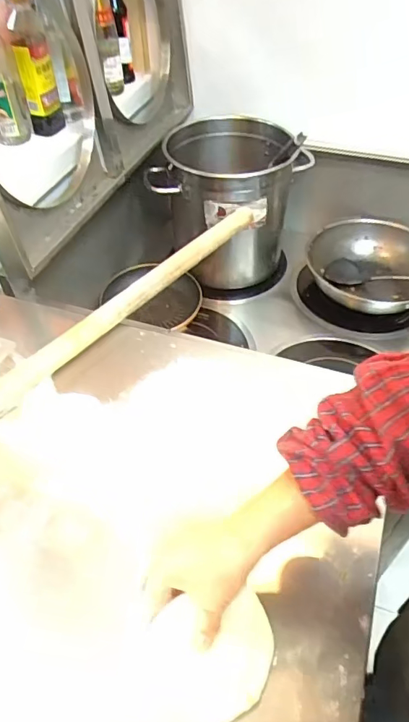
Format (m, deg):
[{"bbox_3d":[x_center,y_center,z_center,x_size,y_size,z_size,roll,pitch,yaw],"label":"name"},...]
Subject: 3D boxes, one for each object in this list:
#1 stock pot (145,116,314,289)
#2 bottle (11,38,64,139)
[{"bbox_3d":[0.059,-0.390,1.203,0.312,0.296,0.310,-1,48,1],"label":"stock pot"},{"bbox_3d":[-0.318,-0.532,0.971,0.073,0.164,0.072,-15,49,-11],"label":"bottle"}]

